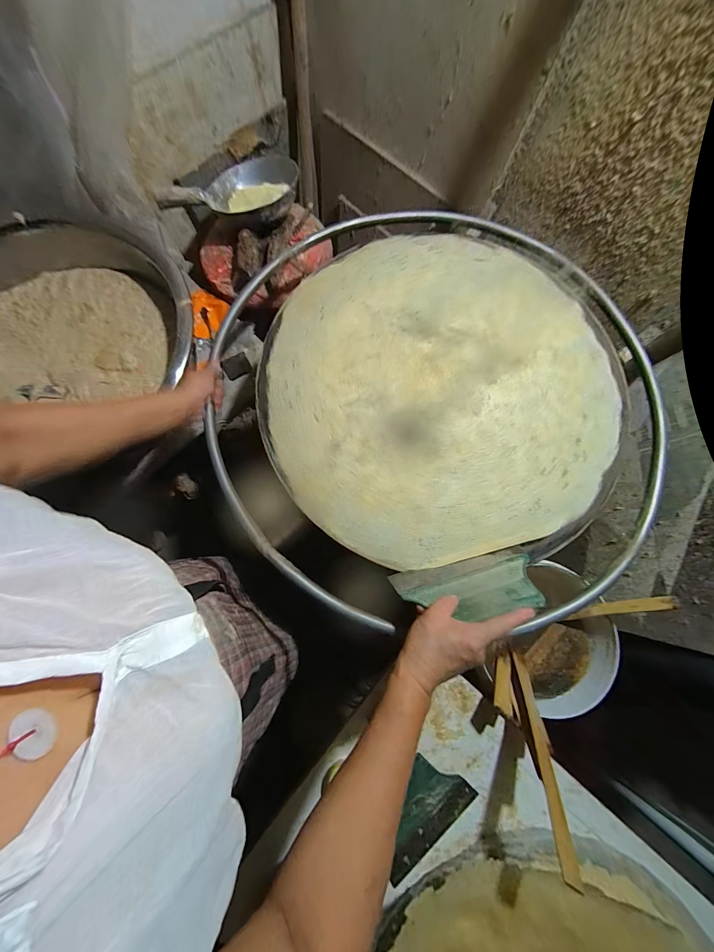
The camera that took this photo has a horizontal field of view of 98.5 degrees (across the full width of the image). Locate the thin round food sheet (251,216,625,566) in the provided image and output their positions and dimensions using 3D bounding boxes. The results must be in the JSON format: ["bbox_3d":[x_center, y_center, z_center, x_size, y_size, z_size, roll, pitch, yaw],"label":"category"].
[{"bbox_3d":[0.149,-0.168,0.538,0.608,0.013,0.598,0,77,-2],"label":"thin round food sheet"}]

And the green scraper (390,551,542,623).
[{"bbox_3d":[0.146,0.150,0.413,0.185,0.108,0.008,-14,107,3],"label":"green scraper"}]

